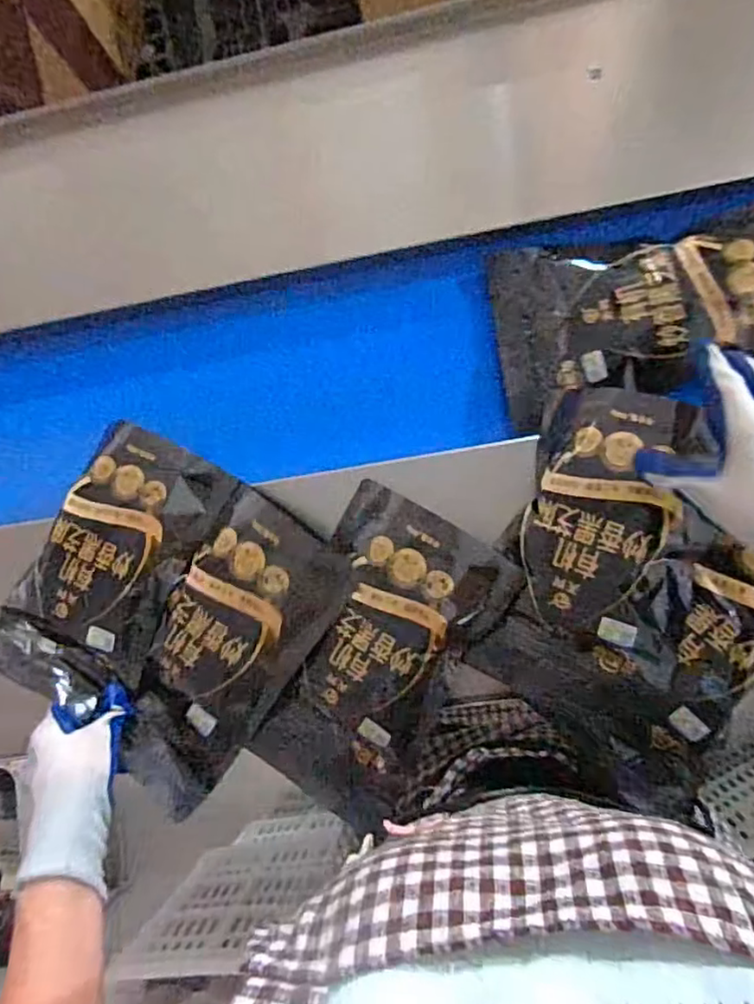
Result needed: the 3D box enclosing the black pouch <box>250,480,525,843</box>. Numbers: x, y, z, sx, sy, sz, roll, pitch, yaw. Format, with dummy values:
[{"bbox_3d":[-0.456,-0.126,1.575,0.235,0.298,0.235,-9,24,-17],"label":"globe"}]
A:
[{"bbox_3d":[-0.004,0.129,0.522,0.147,0.036,0.257,27,89,8],"label":"black pouch"}]

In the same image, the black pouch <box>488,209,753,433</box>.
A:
[{"bbox_3d":[0.244,-0.172,0.557,0.258,0.059,0.163,-7,84,6],"label":"black pouch"}]

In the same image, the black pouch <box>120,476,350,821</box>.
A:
[{"bbox_3d":[-0.129,0.130,0.525,0.129,0.039,0.258,26,89,8],"label":"black pouch"}]

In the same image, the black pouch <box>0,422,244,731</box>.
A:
[{"bbox_3d":[-0.241,0.056,0.549,0.141,0.032,0.239,26,89,8],"label":"black pouch"}]

